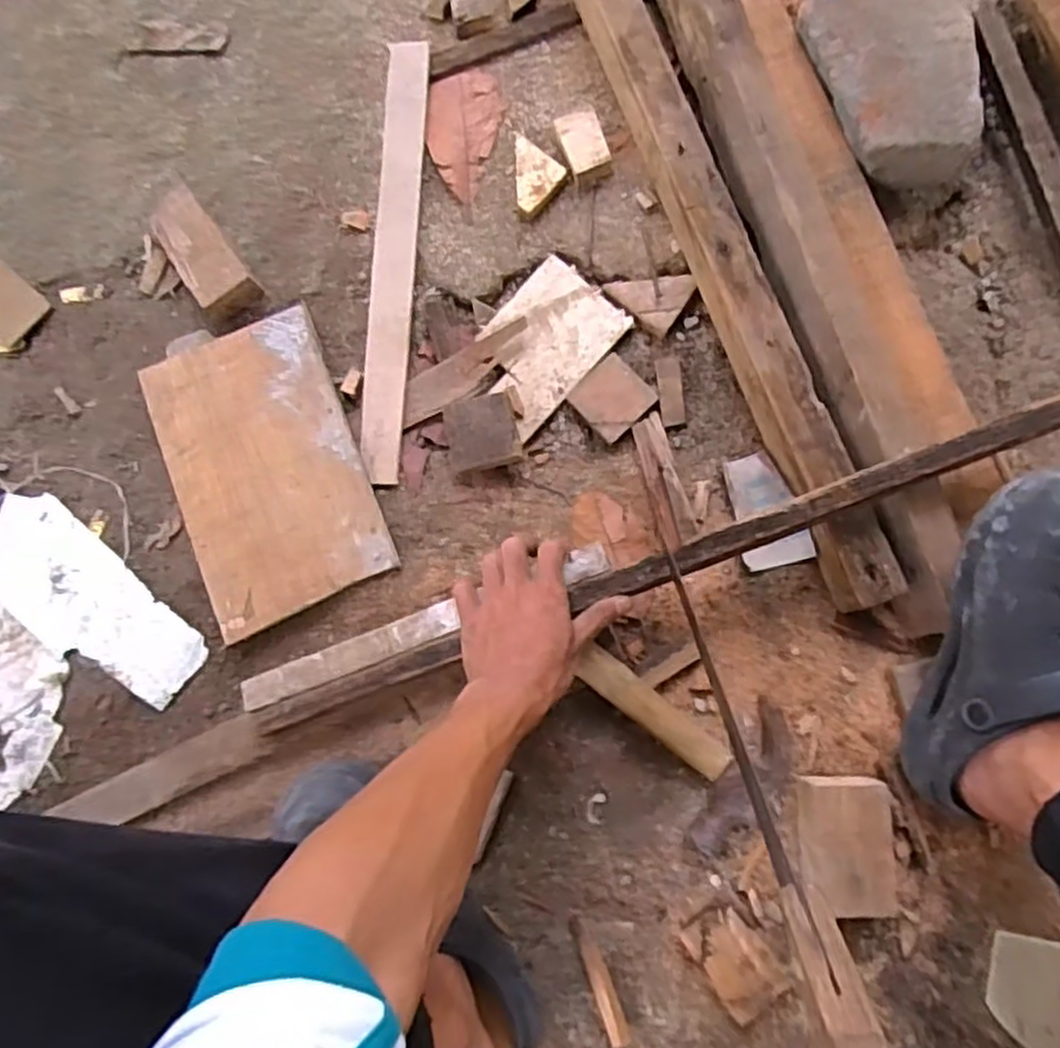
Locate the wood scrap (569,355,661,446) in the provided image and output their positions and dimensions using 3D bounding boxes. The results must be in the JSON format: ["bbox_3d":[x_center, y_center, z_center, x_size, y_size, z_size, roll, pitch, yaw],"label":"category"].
[{"bbox_3d":[0.076,-0.115,0.699,0.061,0.012,0.060,-43,81,-2],"label":"wood scrap"}]

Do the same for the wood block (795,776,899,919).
[{"bbox_3d":[0.247,0.249,0.602,0.068,0.045,0.103,1,82,5],"label":"wood block"}]

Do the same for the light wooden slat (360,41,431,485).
[{"bbox_3d":[-0.128,-0.252,0.728,0.042,0.013,0.427,2,82,5],"label":"light wooden slat"}]

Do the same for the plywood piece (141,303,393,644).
[{"bbox_3d":[-0.240,-0.051,0.702,0.168,0.015,0.261,-22,81,2],"label":"plywood piece"}]

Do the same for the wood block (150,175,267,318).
[{"bbox_3d":[-0.308,-0.253,0.725,0.053,0.043,0.128,-37,81,-1],"label":"wood block"}]

